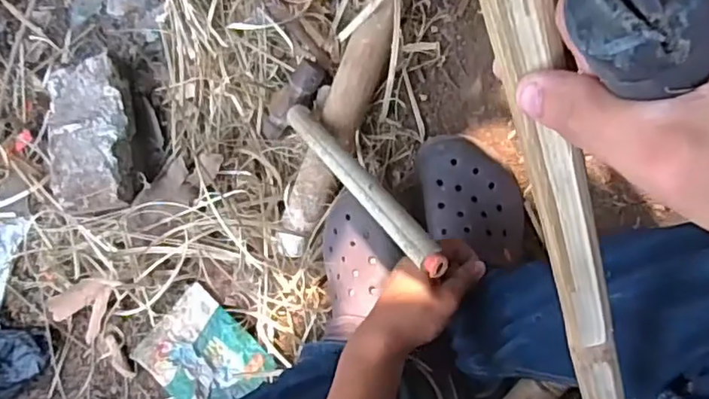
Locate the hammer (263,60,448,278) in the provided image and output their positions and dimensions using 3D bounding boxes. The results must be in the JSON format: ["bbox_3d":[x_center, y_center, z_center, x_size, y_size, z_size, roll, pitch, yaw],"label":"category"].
[{"bbox_3d":[-0.009,-0.033,0.567,0.087,0.033,0.293,-41,49,3],"label":"hammer"}]

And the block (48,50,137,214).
[{"bbox_3d":[-0.289,-0.068,0.656,0.091,0.050,0.168,-8,88,5],"label":"block"}]

